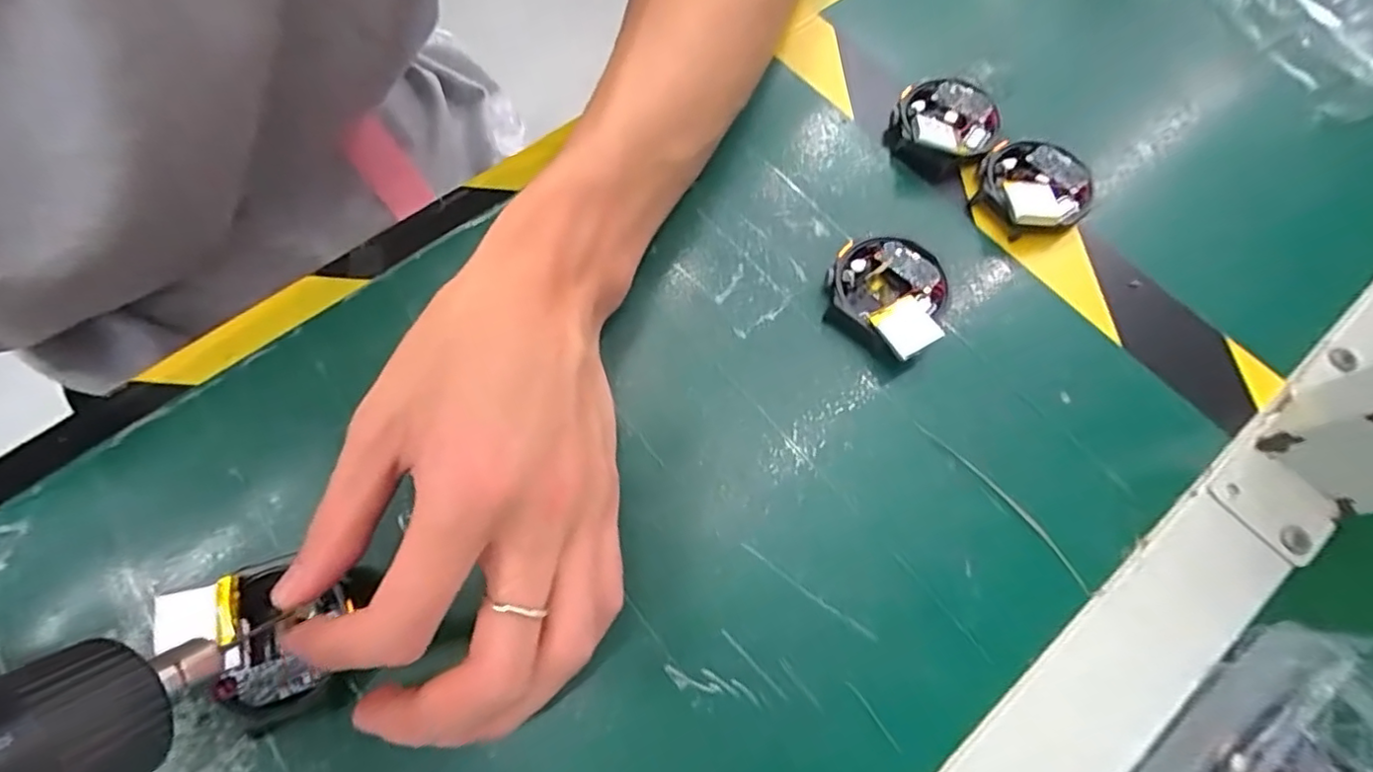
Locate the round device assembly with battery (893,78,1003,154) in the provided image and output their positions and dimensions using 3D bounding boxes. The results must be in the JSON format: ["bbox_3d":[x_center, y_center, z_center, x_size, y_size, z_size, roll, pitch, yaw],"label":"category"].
[{"bbox_3d":[0.124,-0.129,0.284,0.047,0.014,0.046,1,69,-2],"label":"round device assembly with battery"}]

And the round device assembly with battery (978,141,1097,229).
[{"bbox_3d":[0.158,-0.090,0.270,0.048,0.016,0.046,1,69,-2],"label":"round device assembly with battery"}]

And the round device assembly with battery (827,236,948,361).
[{"bbox_3d":[0.086,-0.038,0.248,0.045,0.013,0.053,-31,73,-13],"label":"round device assembly with battery"}]

